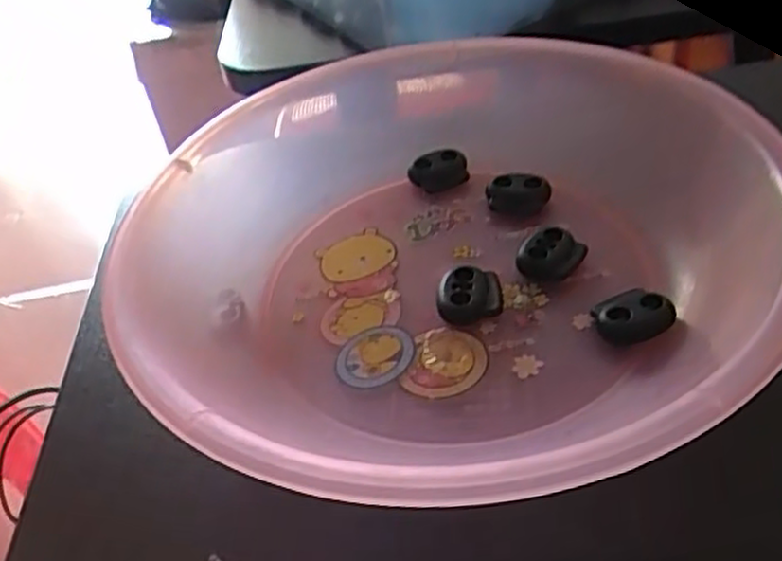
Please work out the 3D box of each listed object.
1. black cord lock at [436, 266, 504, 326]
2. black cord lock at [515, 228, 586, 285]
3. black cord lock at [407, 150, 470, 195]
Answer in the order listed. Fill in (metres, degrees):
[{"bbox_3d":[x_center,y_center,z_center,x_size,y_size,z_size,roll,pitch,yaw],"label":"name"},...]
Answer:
[{"bbox_3d":[0.024,0.004,0.228,0.019,0.008,0.019,-3,40,2],"label":"black cord lock"},{"bbox_3d":[0.050,-0.008,0.237,0.017,0.006,0.019,28,54,35],"label":"black cord lock"},{"bbox_3d":[0.017,-0.039,0.279,0.021,0.010,0.015,-9,42,2],"label":"black cord lock"}]

